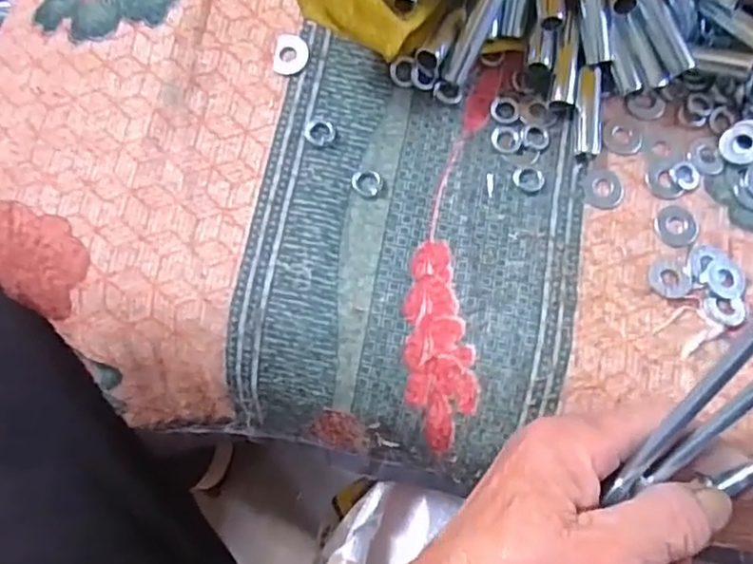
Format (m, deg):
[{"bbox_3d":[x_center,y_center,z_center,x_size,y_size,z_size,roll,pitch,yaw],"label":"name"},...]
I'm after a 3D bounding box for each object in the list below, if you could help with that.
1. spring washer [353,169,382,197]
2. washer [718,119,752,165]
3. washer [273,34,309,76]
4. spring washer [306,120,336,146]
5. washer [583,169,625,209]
[{"bbox_3d":[-0.004,-0.044,0.273,0.013,0.004,0.012,0,78,-1],"label":"spring washer"},{"bbox_3d":[0.168,-0.064,0.284,0.021,0.004,0.019,-42,82,-9],"label":"washer"},{"bbox_3d":[-0.038,-0.103,0.283,0.015,0.004,0.020,6,78,0],"label":"washer"},{"bbox_3d":[-0.025,-0.067,0.276,0.013,0.004,0.012,0,78,-1],"label":"spring washer"},{"bbox_3d":[0.103,-0.042,0.281,0.018,0.004,0.018,7,78,0],"label":"washer"}]

